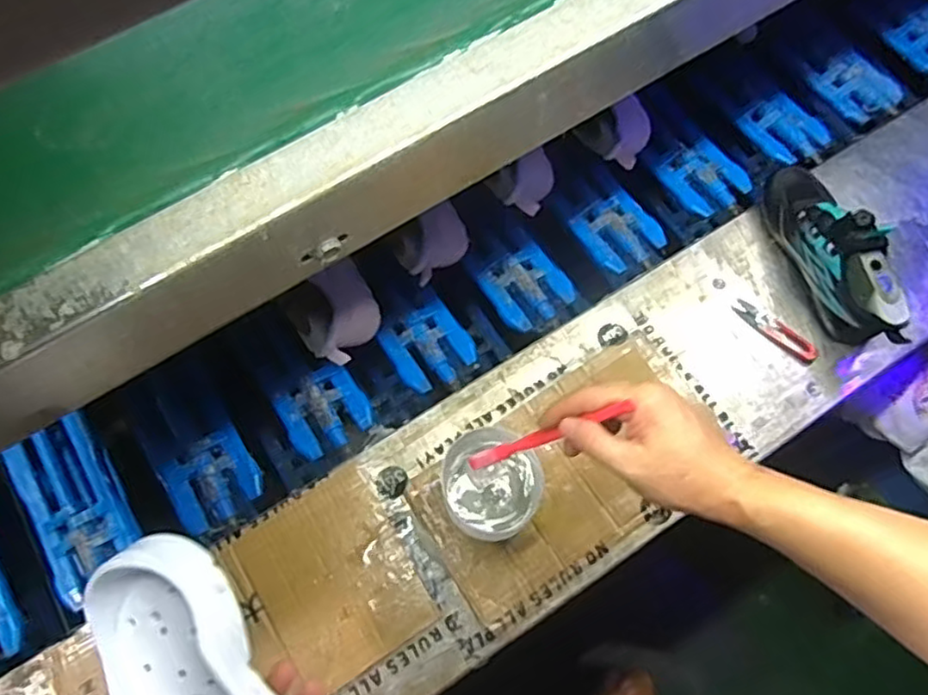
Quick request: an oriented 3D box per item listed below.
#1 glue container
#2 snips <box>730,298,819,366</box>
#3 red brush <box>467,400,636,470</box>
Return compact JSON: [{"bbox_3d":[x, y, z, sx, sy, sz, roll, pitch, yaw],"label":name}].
[{"bbox_3d":[0.027,0.134,0.653,0.093,0.057,0.099,-1,69,3],"label":"glue container"},{"bbox_3d":[0.345,-0.020,0.737,0.029,0.005,0.099,-41,72,-12],"label":"snips"},{"bbox_3d":[0.060,0.068,0.504,0.017,0.154,0.014,10,62,-40],"label":"red brush"}]

